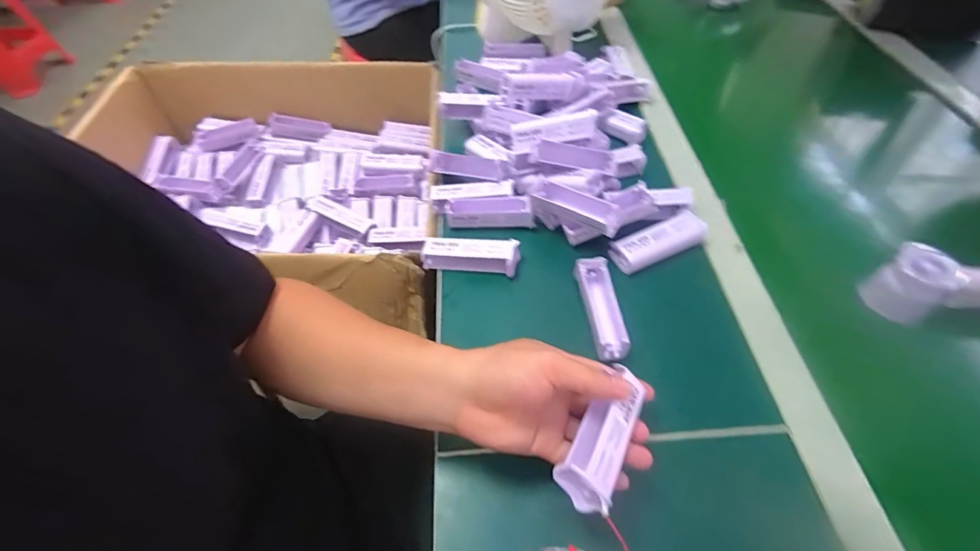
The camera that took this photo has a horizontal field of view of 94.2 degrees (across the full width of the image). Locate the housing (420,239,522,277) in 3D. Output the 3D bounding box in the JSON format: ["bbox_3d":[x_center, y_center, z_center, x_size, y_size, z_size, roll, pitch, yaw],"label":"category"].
[{"bbox_3d":[-0.022,-0.022,0.500,0.104,0.028,0.028,5,53,5],"label":"housing"}]

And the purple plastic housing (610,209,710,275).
[{"bbox_3d":[0.184,-0.035,0.497,0.097,0.029,0.039,-21,56,-14],"label":"purple plastic housing"}]

